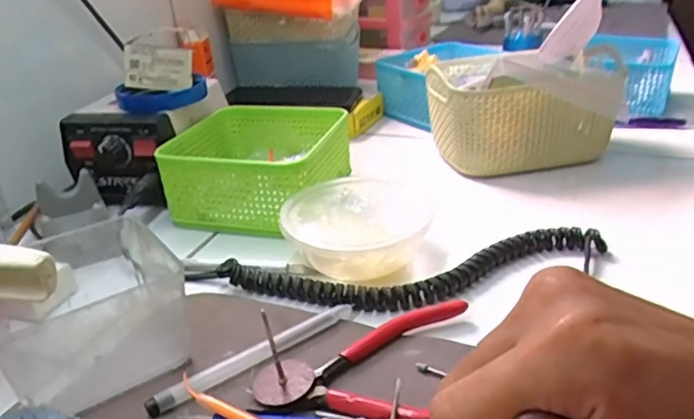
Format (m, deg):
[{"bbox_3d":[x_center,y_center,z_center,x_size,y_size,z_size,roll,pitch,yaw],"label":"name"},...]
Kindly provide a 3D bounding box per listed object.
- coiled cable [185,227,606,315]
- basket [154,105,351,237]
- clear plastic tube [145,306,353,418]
[{"bbox_3d":[0.038,0.041,0.380,0.277,0.014,0.059,-5,27,-1],"label":"coiled cable"},{"bbox_3d":[-0.070,-0.044,0.503,0.130,0.057,0.141,4,28,16],"label":"basket"},{"bbox_3d":[-0.048,0.079,0.322,0.127,0.007,0.013,-21,32,-30],"label":"clear plastic tube"}]

